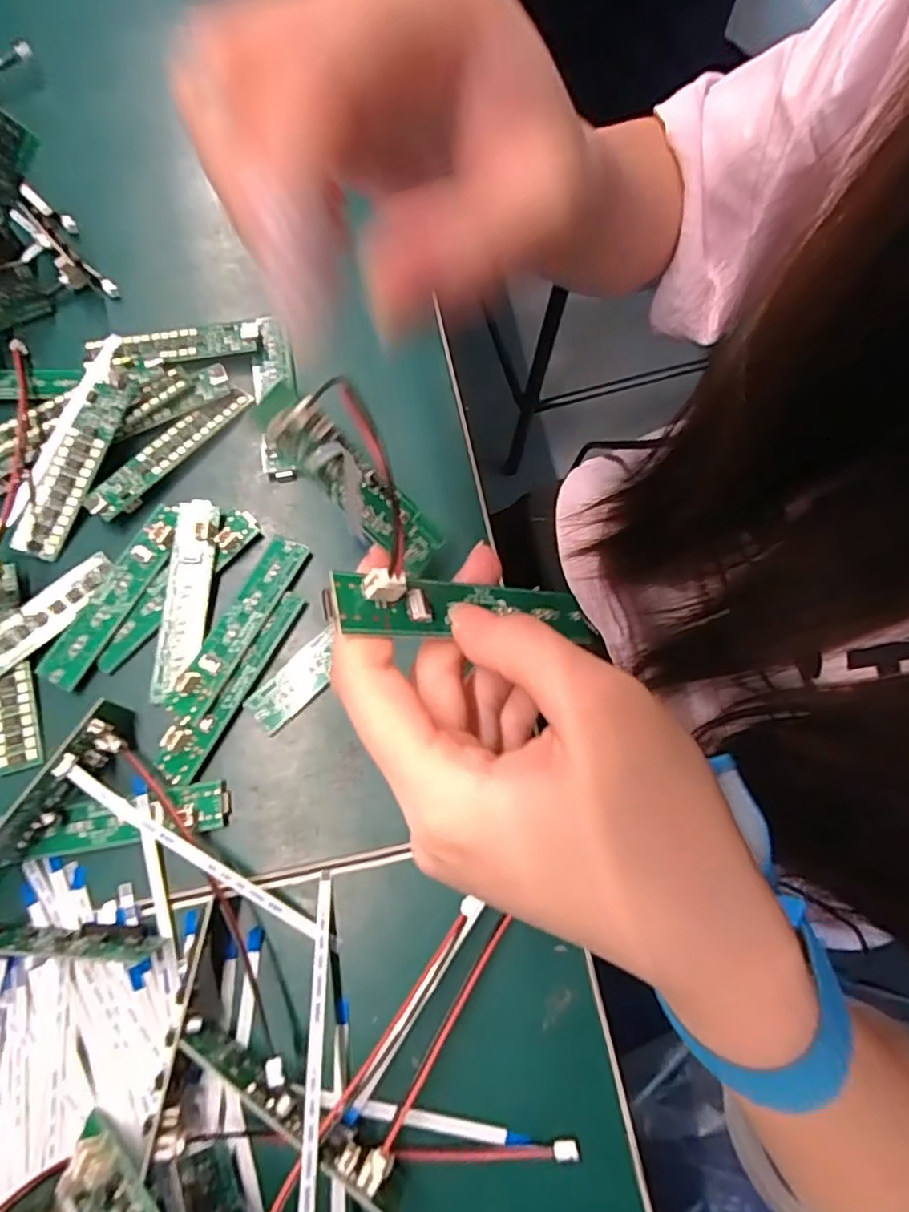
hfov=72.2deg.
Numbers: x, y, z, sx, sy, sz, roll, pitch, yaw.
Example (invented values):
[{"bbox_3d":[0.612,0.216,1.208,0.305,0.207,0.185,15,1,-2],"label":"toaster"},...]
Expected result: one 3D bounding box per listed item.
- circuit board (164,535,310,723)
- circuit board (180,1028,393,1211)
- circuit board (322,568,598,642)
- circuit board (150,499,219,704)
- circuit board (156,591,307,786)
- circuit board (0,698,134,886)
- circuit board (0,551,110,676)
[{"bbox_3d":[-0.088,0.007,0.253,0.018,0.008,0.082,26,76,8],"label":"circuit board"},{"bbox_3d":[-0.052,0.161,0.201,0.080,0.023,0.012,26,76,8],"label":"circuit board"},{"bbox_3d":[0.006,0.000,0.173,0.086,0.011,0.017,3,70,-36],"label":"circuit board"},{"bbox_3d":[-0.110,-0.003,0.255,0.020,0.007,0.082,3,74,2],"label":"circuit board"},{"bbox_3d":[-0.088,0.030,0.250,0.016,0.005,0.083,32,73,-4],"label":"circuit board"},{"bbox_3d":[-0.149,0.072,0.225,0.011,0.023,0.081,28,72,20],"label":"circuit board"},{"bbox_3d":[-0.174,0.010,0.250,0.082,0.004,0.018,-43,90,-19],"label":"circuit board"}]

